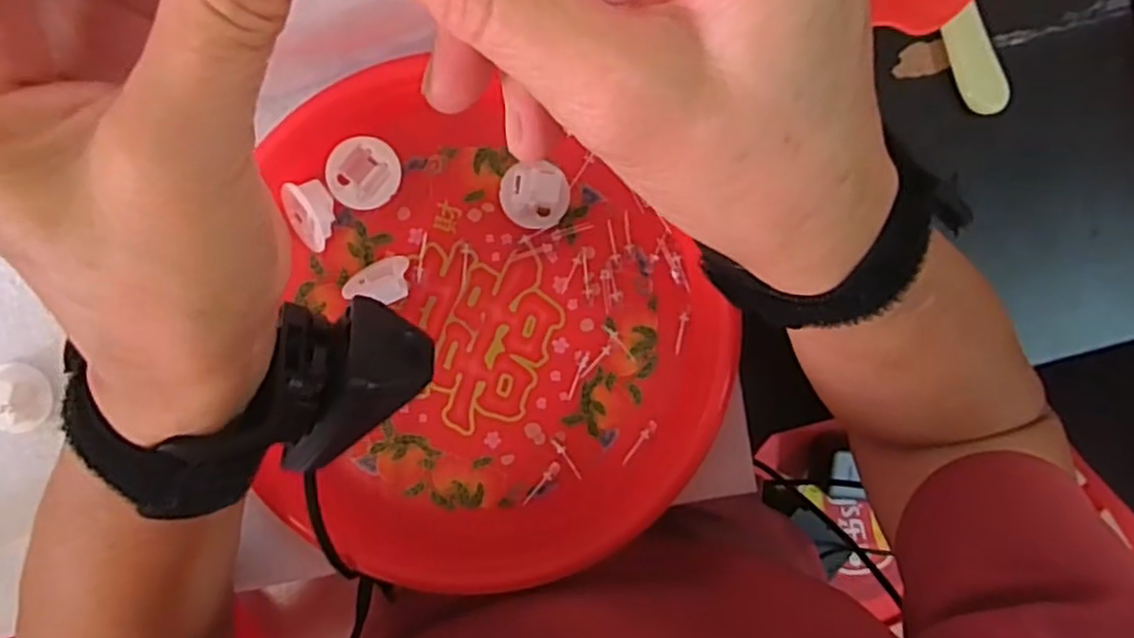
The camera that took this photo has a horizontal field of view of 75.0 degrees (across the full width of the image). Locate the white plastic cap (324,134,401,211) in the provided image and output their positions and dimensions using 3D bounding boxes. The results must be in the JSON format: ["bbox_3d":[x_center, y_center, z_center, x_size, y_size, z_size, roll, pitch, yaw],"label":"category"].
[{"bbox_3d":[-0.094,-0.068,0.344,0.032,0.015,0.032,0,94,-3],"label":"white plastic cap"}]

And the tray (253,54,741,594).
[{"bbox_3d":[-0.030,0.010,0.348,0.208,0.031,0.224,0,94,-3],"label":"tray"}]

